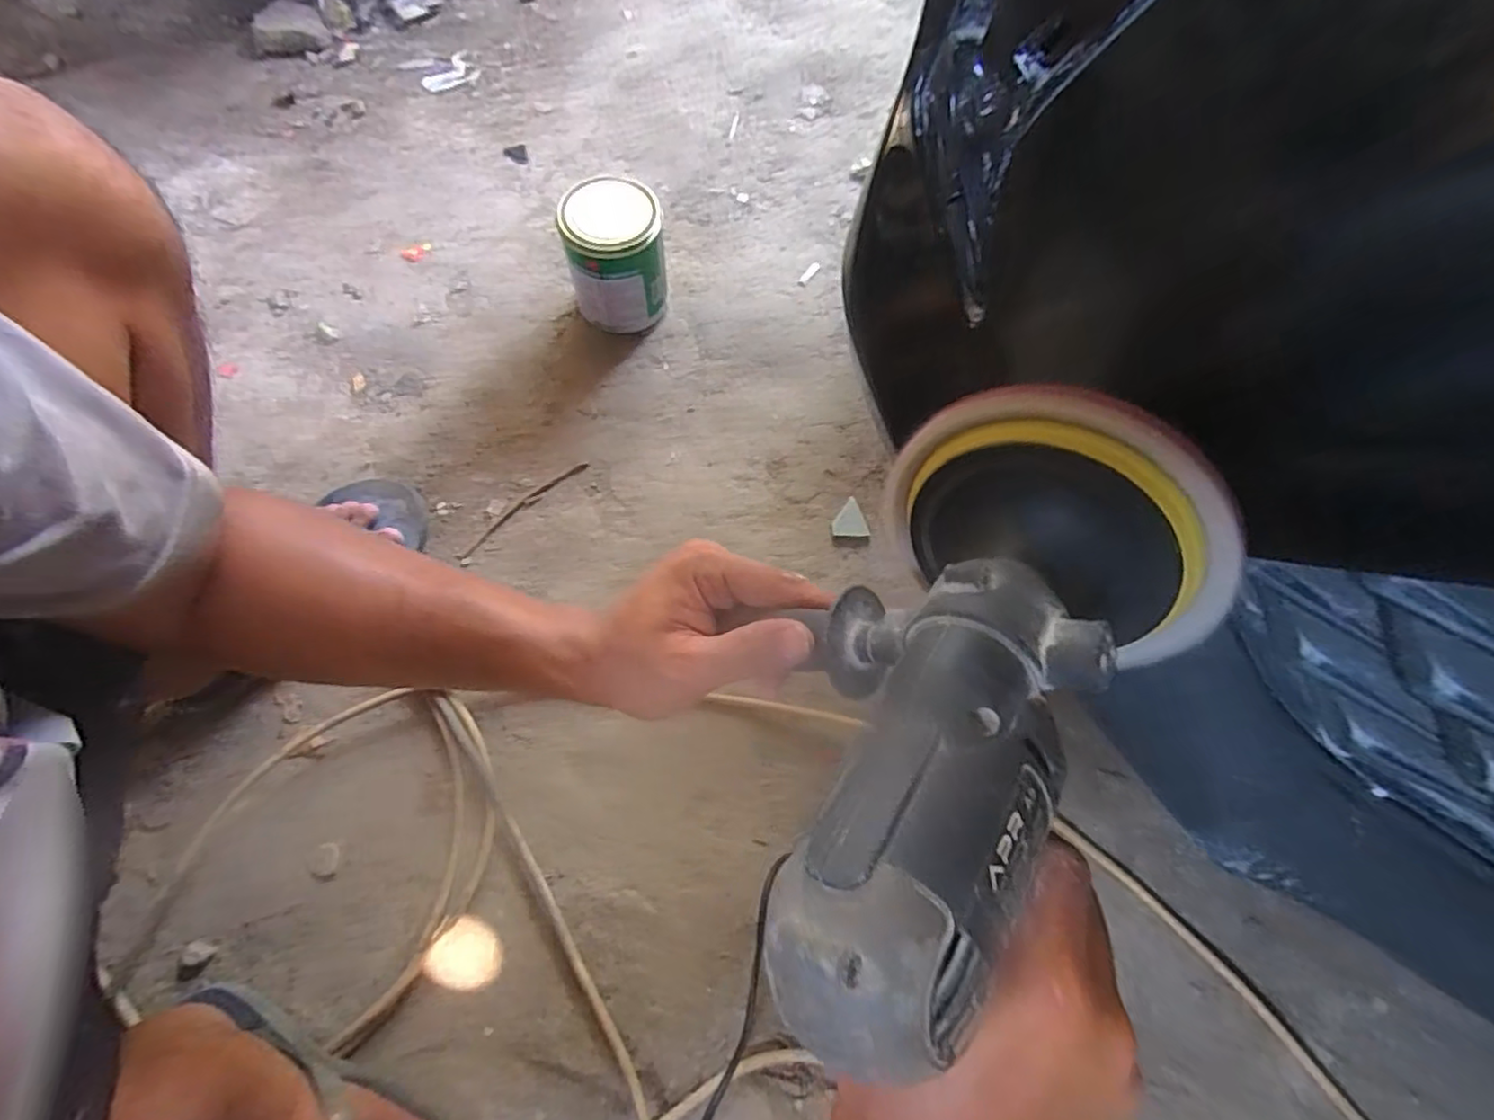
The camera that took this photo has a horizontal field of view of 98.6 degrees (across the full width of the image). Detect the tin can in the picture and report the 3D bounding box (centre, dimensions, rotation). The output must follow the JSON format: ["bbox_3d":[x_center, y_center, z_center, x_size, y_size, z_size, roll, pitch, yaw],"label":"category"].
[{"bbox_3d":[-0.143,-0.332,0.726,0.105,0.138,0.118,-6,70,-3],"label":"tin can"}]

